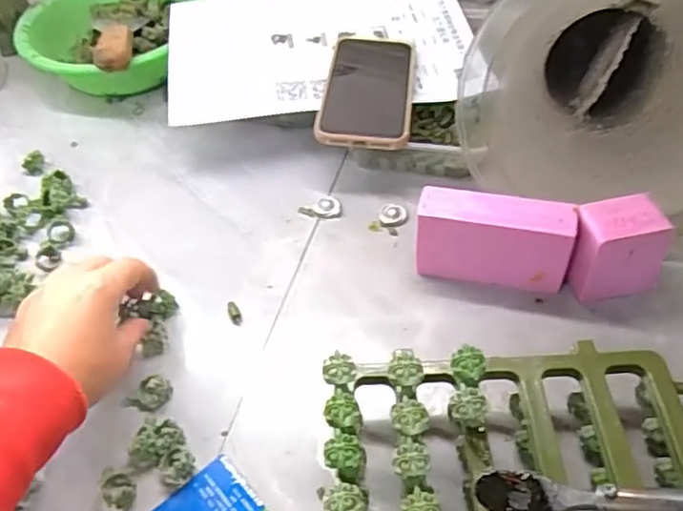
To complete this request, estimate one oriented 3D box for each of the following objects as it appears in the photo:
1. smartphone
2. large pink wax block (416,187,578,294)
[{"bbox_3d":[0.027,-0.158,0.566,0.077,0.015,0.175,2,52,7],"label":"smartphone"},{"bbox_3d":[0.110,-0.009,0.454,0.107,0.078,0.028,6,51,10],"label":"large pink wax block"}]

